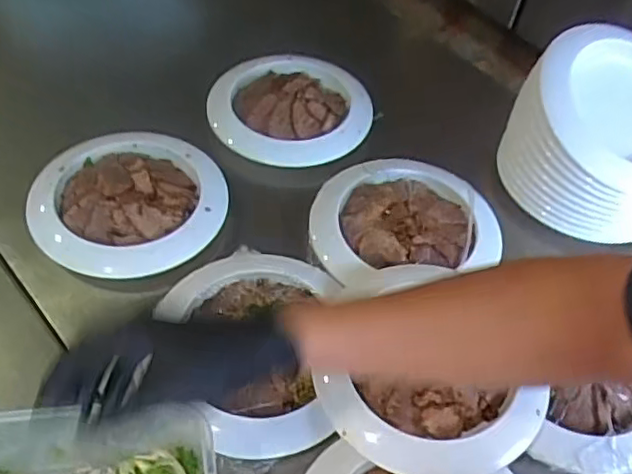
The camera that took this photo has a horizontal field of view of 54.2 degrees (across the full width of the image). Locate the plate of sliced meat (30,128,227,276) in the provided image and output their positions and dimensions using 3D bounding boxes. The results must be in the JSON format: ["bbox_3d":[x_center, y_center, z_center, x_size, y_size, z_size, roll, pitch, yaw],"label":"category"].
[{"bbox_3d":[-0.219,-0.042,0.714,0.225,0.062,0.175,3,52,-3],"label":"plate of sliced meat"}]

